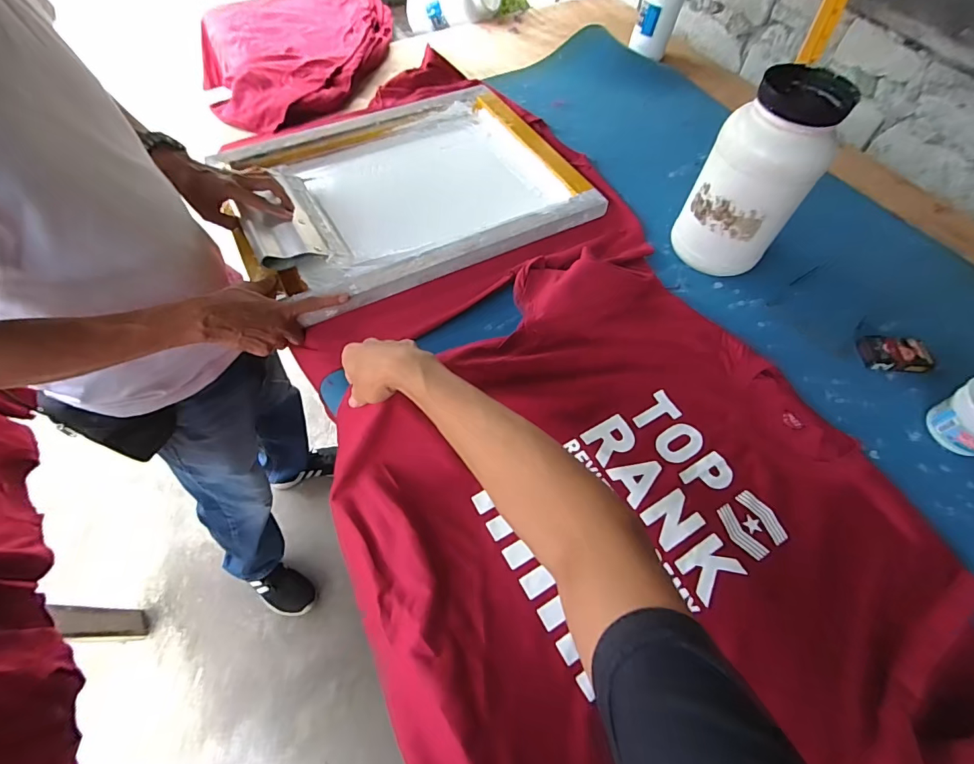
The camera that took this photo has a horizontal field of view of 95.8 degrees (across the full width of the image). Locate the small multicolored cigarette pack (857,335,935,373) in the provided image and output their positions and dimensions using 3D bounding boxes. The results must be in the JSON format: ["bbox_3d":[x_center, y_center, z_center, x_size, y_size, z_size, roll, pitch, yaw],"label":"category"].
[{"bbox_3d":[0.623,-0.043,0.675,0.091,0.023,0.059,5,59,0],"label":"small multicolored cigarette pack"}]

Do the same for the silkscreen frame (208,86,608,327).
[{"bbox_3d":[-0.142,-0.370,0.826,0.566,0.035,0.465,-26,63,-17],"label":"silkscreen frame"}]

